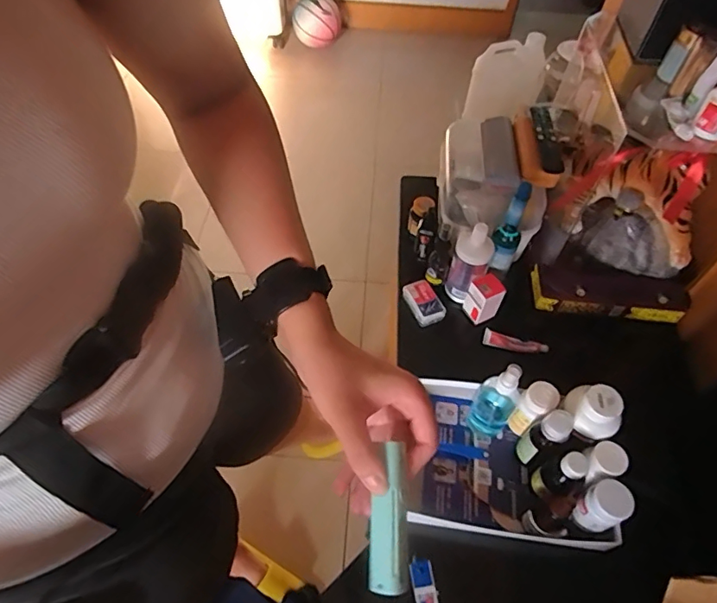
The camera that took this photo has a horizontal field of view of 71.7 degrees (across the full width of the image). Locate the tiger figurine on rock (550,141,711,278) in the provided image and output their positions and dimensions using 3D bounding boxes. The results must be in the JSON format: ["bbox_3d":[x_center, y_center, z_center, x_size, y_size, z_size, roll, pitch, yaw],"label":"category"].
[{"bbox_3d":[0.436,-0.164,0.818,0.099,0.199,0.256,-32,62,-22],"label":"tiger figurine on rock"}]

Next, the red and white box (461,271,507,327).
[{"bbox_3d":[0.213,-0.004,0.845,0.046,0.077,0.048,-26,60,-18],"label":"red and white box"}]

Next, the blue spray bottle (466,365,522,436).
[{"bbox_3d":[0.194,0.138,0.697,0.056,0.143,0.055,29,59,18],"label":"blue spray bottle"}]

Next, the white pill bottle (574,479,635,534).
[{"bbox_3d":[0.310,0.260,0.630,0.051,0.060,0.047,1,55,-1],"label":"white pill bottle"}]

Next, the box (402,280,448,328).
[{"bbox_3d":[0.114,0.003,0.875,0.051,0.025,0.085,-23,58,-16],"label":"box"}]

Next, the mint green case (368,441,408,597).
[{"bbox_3d":[0.020,0.140,0.322,0.024,0.014,0.086,6,73,3],"label":"mint green case"}]

